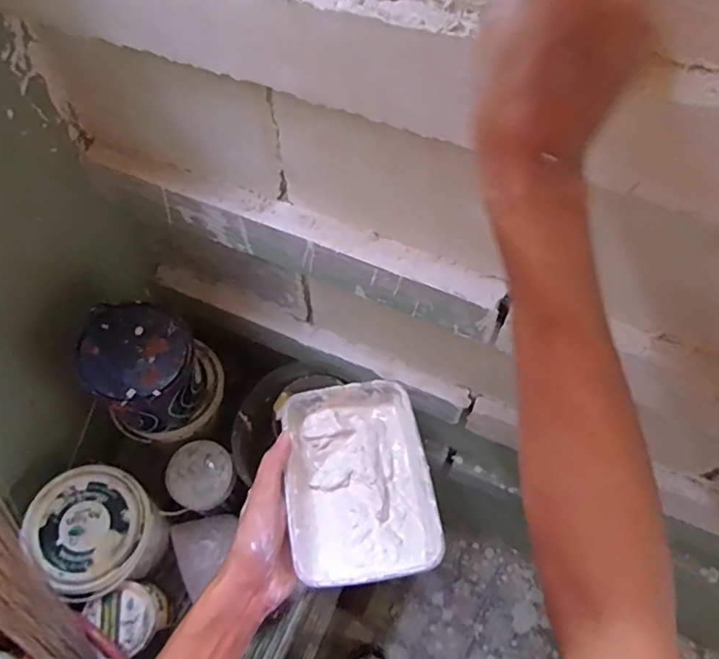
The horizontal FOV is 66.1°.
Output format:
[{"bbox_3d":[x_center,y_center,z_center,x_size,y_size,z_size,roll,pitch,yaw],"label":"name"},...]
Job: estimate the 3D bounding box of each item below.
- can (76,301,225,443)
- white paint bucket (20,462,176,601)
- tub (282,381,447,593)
[{"bbox_3d":[-0.305,0.076,0.842,0.144,0.218,0.146,-1,61,2],"label":"can"},{"bbox_3d":[-0.403,0.324,0.886,0.176,0.163,0.166,-1,61,2],"label":"white paint bucket"},{"bbox_3d":[-0.003,0.122,0.464,0.113,0.053,0.165,-10,61,-3],"label":"tub"}]

